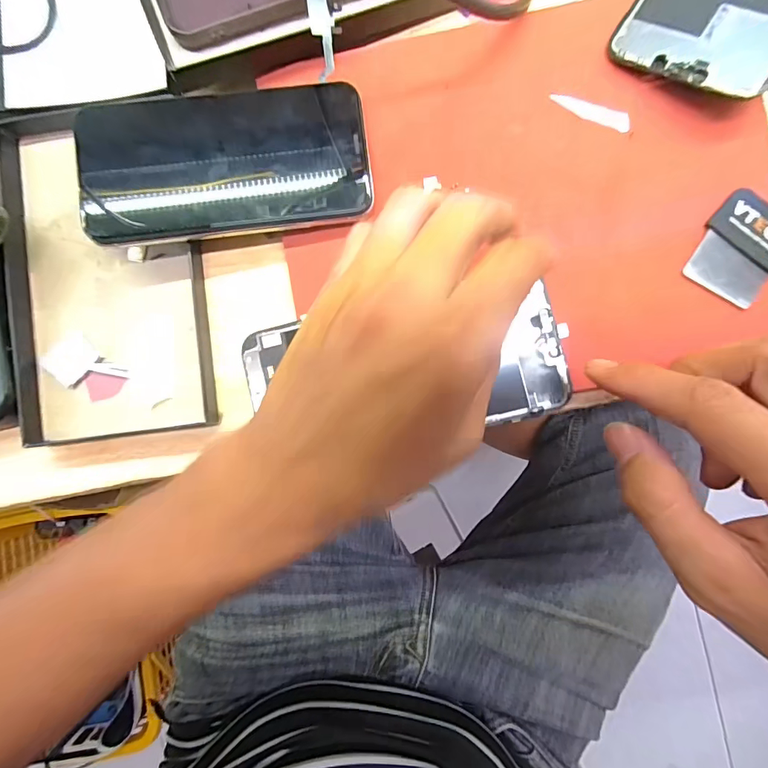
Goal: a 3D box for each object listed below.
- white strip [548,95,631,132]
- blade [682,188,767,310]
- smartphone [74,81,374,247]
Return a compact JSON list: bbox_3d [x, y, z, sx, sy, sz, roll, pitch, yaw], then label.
[{"bbox_3d":[0.103,-0.136,0.209,0.041,0.004,0.008,21,93,2],"label":"white strip"},{"bbox_3d":[0.175,-0.067,0.204,0.039,0.004,0.049,36,94,1],"label":"blade"},{"bbox_3d":[-0.078,-0.108,0.205,0.138,0.013,0.069,-10,89,-3],"label":"smartphone"}]

